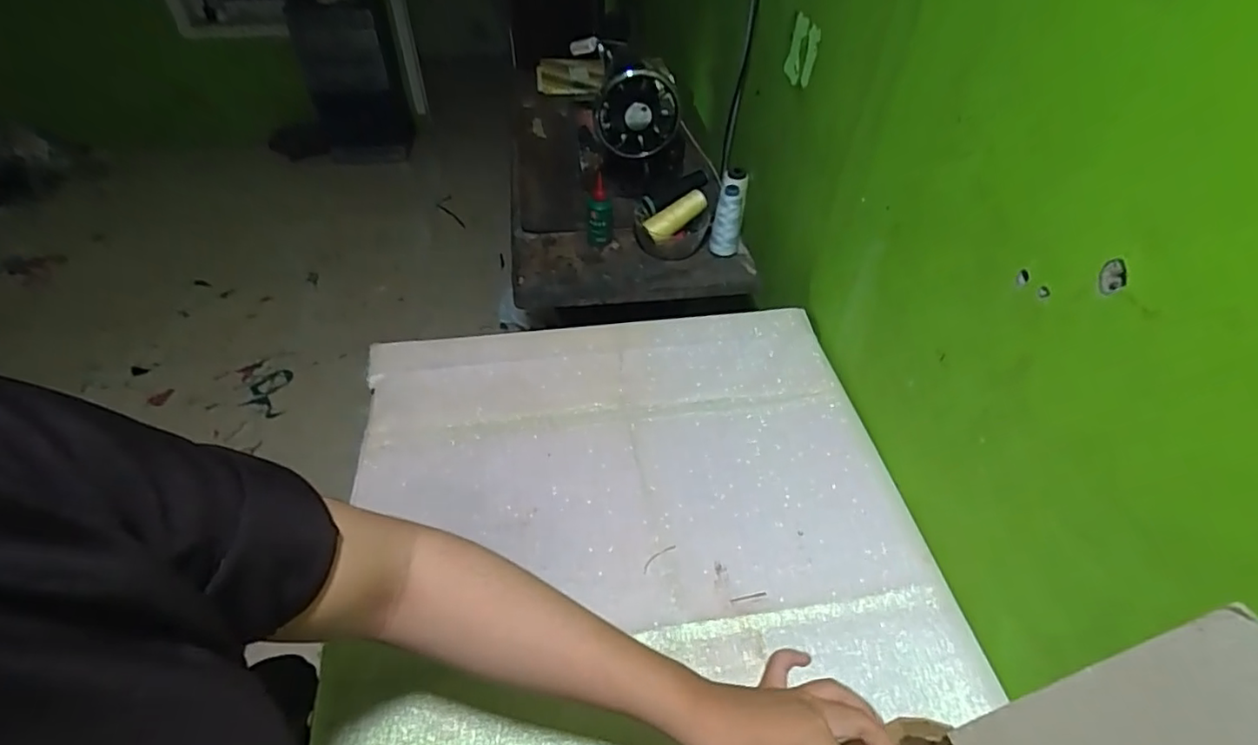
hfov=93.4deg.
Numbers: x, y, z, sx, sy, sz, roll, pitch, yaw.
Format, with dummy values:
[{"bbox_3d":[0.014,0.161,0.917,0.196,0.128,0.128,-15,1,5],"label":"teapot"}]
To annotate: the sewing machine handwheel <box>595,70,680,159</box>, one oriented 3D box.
[{"bbox_3d":[0.014,-0.416,0.952,0.130,0.159,0.043,-7,59,-10],"label":"sewing machine handwheel"}]

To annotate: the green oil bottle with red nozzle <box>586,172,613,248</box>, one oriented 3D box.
[{"bbox_3d":[-0.048,-0.259,0.965,0.046,0.113,0.037,-2,47,-3],"label":"green oil bottle with red nozzle"}]

